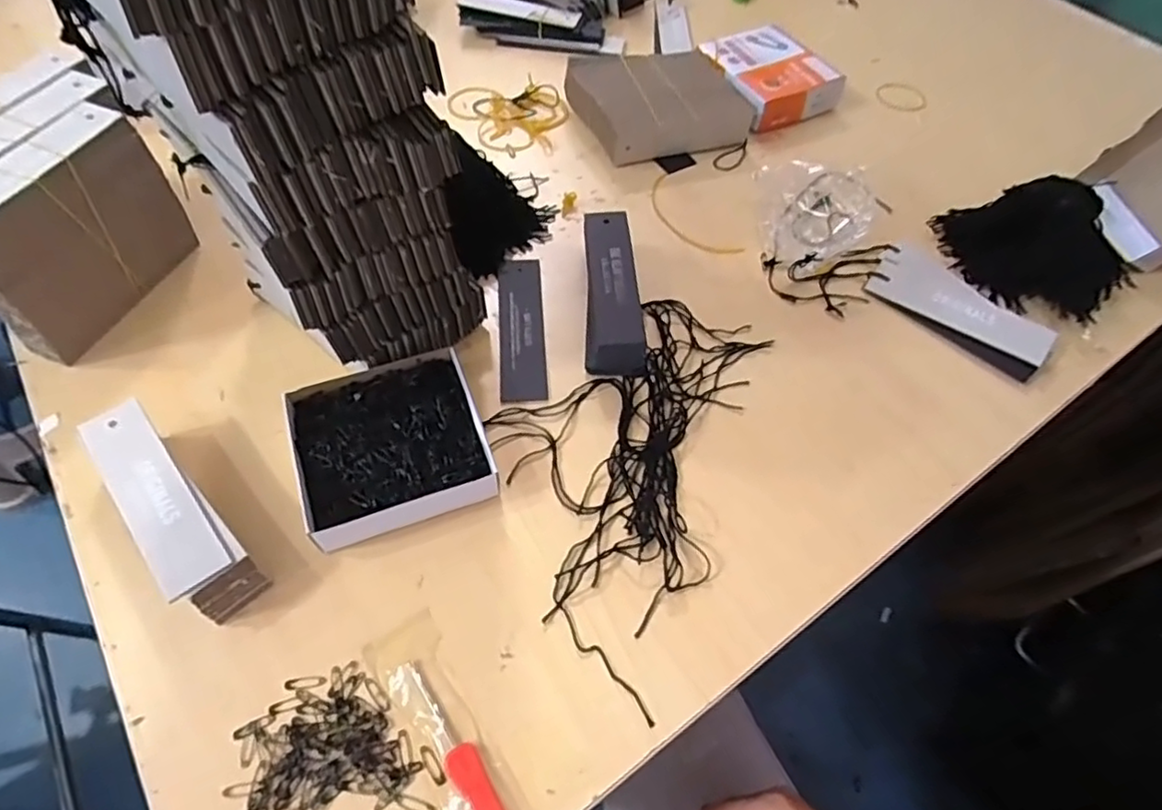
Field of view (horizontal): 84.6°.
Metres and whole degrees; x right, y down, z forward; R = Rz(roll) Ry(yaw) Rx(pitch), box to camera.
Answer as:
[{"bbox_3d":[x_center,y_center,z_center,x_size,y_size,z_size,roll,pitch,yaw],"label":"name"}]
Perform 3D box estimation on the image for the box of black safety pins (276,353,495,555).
[{"bbox_3d":[-0.113,0.021,0.379,0.104,0.024,0.097,-17,59,-14],"label":"box of black safety pins"}]

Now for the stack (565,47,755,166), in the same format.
[{"bbox_3d":[0.071,-0.272,0.574,0.137,0.039,0.109,-18,60,-14],"label":"stack"}]

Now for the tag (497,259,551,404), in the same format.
[{"bbox_3d":[-0.042,-0.055,0.449,0.031,0.004,0.124,-3,57,-5],"label":"tag"}]

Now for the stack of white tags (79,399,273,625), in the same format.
[{"bbox_3d":[-0.220,0.056,0.344,0.036,0.037,0.129,-37,66,-24],"label":"stack of white tags"}]

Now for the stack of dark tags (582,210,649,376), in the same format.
[{"bbox_3d":[0.023,-0.080,0.449,0.041,0.034,0.129,0,57,-3],"label":"stack of dark tags"}]

